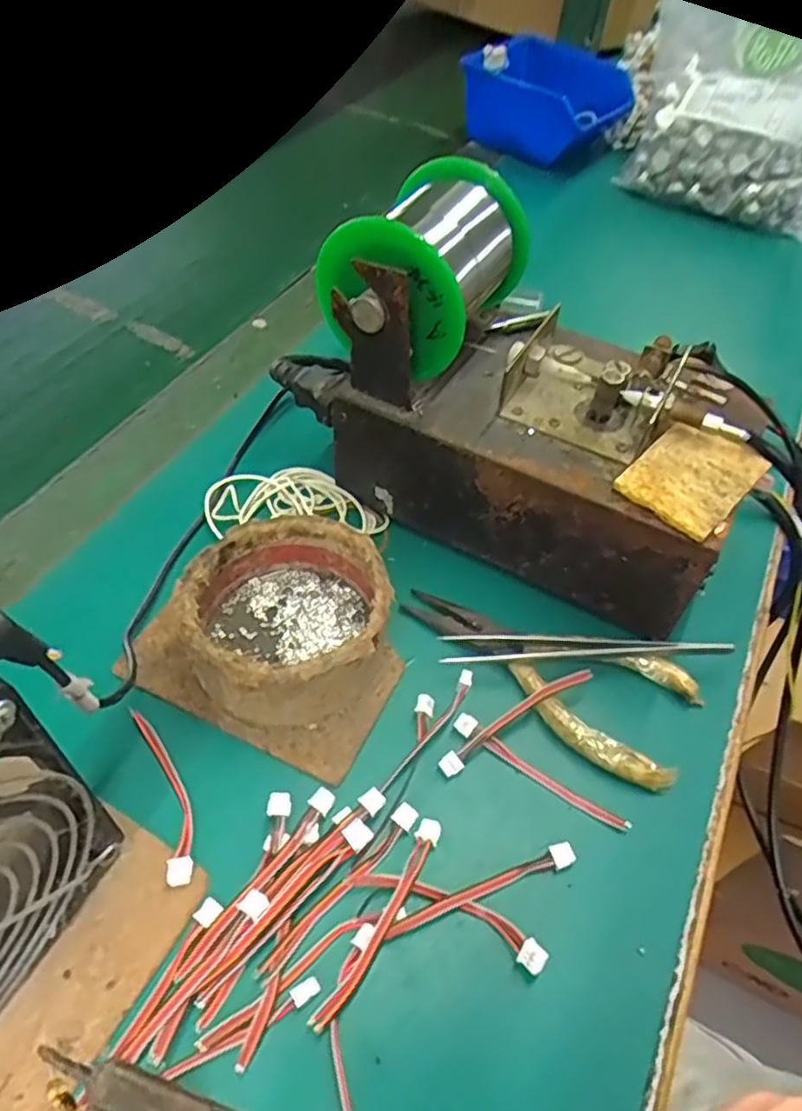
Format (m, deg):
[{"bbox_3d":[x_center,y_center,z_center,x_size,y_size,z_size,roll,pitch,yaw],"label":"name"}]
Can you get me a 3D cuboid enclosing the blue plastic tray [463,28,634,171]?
[{"bbox_3d":[0.132,-0.430,0.660,0.145,0.067,0.115,35,56,20],"label":"blue plastic tray"}]

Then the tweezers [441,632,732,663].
[{"bbox_3d":[0.081,0.038,0.307,0.123,0.010,0.016,1,52,-5],"label":"tweezers"}]

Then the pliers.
[{"bbox_3d":[0.064,0.046,0.310,0.131,0.012,0.059,31,55,18],"label":"pliers"}]

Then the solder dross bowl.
[{"bbox_3d":[-0.048,0.026,0.294,0.083,0.041,0.082,3,51,-4],"label":"solder dross bowl"}]

